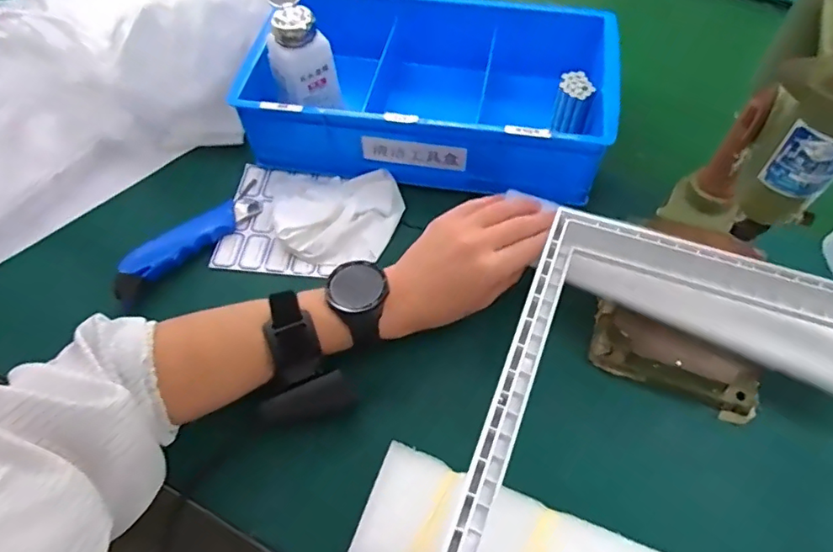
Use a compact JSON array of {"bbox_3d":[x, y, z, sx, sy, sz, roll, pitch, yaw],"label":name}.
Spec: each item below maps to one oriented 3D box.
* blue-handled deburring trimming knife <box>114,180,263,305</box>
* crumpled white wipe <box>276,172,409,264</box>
[{"bbox_3d":[-0.218,-0.036,0.517,0.157,0.025,0.032,-41,66,-20],"label":"blue-handled deburring trimming knife"},{"bbox_3d":[-0.081,-0.062,0.527,0.127,0.023,0.105,3,59,4],"label":"crumpled white wipe"}]

